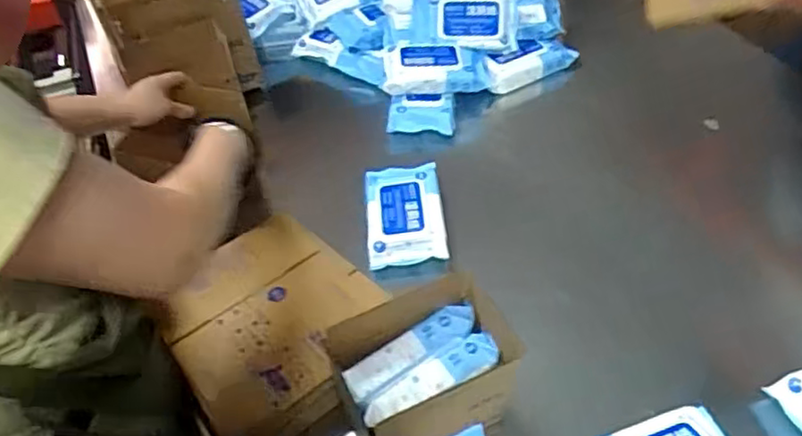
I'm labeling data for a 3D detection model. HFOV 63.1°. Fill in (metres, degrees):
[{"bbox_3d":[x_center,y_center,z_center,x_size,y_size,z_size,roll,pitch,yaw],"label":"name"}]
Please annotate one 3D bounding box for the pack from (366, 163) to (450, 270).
[{"bbox_3d":[0.005,-0.013,0.926,0.104,0.030,0.174,-5,47,1],"label":"pack"}]

